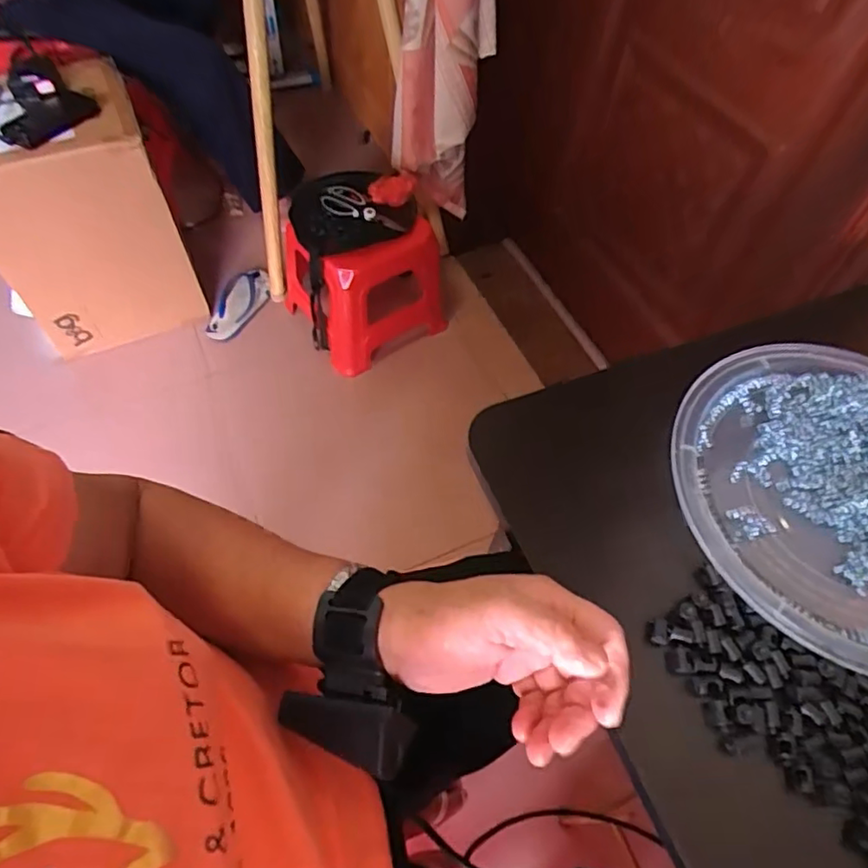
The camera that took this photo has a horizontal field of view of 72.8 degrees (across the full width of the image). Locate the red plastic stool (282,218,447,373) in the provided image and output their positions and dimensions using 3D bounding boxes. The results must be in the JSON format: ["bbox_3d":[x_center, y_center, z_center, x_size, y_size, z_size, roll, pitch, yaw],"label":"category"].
[{"bbox_3d":[-0.172,-0.376,1.344,0.304,0.272,0.317,-27,63,-19],"label":"red plastic stool"}]

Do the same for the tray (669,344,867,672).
[{"bbox_3d":[0.277,0.038,0.388,0.231,0.015,0.221,1,58,-2],"label":"tray"}]

